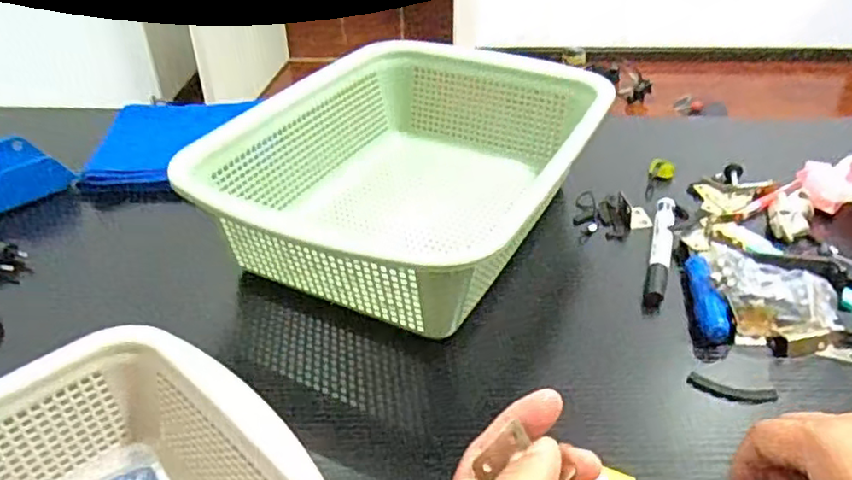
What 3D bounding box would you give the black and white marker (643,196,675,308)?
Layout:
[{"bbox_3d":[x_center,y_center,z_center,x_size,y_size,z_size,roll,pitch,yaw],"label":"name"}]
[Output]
[{"bbox_3d":[0.196,0.008,0.555,0.016,0.014,0.148,12,38,17],"label":"black and white marker"}]

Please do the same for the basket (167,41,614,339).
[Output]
[{"bbox_3d":[-0.015,-0.056,0.574,0.262,0.105,0.334,17,40,23],"label":"basket"}]

